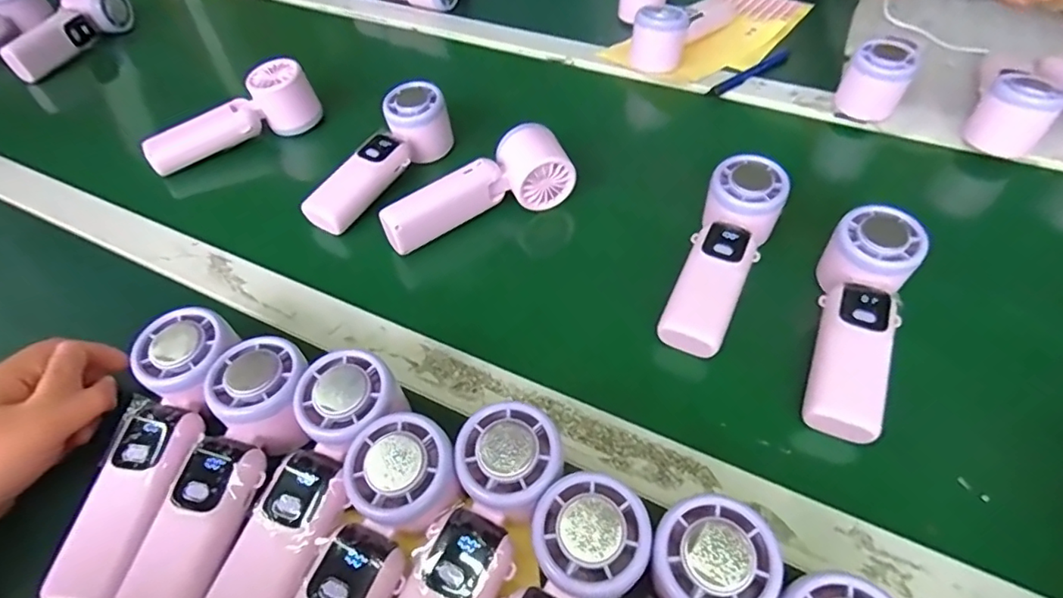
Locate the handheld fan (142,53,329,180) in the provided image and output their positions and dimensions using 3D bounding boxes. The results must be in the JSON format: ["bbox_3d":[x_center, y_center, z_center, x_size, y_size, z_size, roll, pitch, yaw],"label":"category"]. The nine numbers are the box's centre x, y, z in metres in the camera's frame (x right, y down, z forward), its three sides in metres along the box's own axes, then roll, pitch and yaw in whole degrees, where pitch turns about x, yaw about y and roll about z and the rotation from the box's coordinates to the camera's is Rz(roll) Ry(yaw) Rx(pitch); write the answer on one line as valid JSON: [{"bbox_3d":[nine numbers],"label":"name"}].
[{"bbox_3d":[-0.302,-0.183,0.570,0.170,0.059,0.046,-25,53,-16],"label":"handheld fan"}]

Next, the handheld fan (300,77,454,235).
[{"bbox_3d":[-0.141,-0.131,0.512,0.049,0.054,0.159,29,58,25],"label":"handheld fan"}]

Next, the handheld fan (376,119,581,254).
[{"bbox_3d":[-0.049,-0.095,0.481,0.166,0.051,0.050,-21,52,-13],"label":"handheld fan"}]

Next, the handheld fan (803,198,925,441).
[{"bbox_3d":[0.215,0.011,0.376,0.054,0.052,0.164,21,54,20],"label":"handheld fan"}]

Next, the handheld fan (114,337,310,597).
[{"bbox_3d":[-0.172,0.104,0.315,0.058,0.053,0.166,6,51,9],"label":"handheld fan"}]

